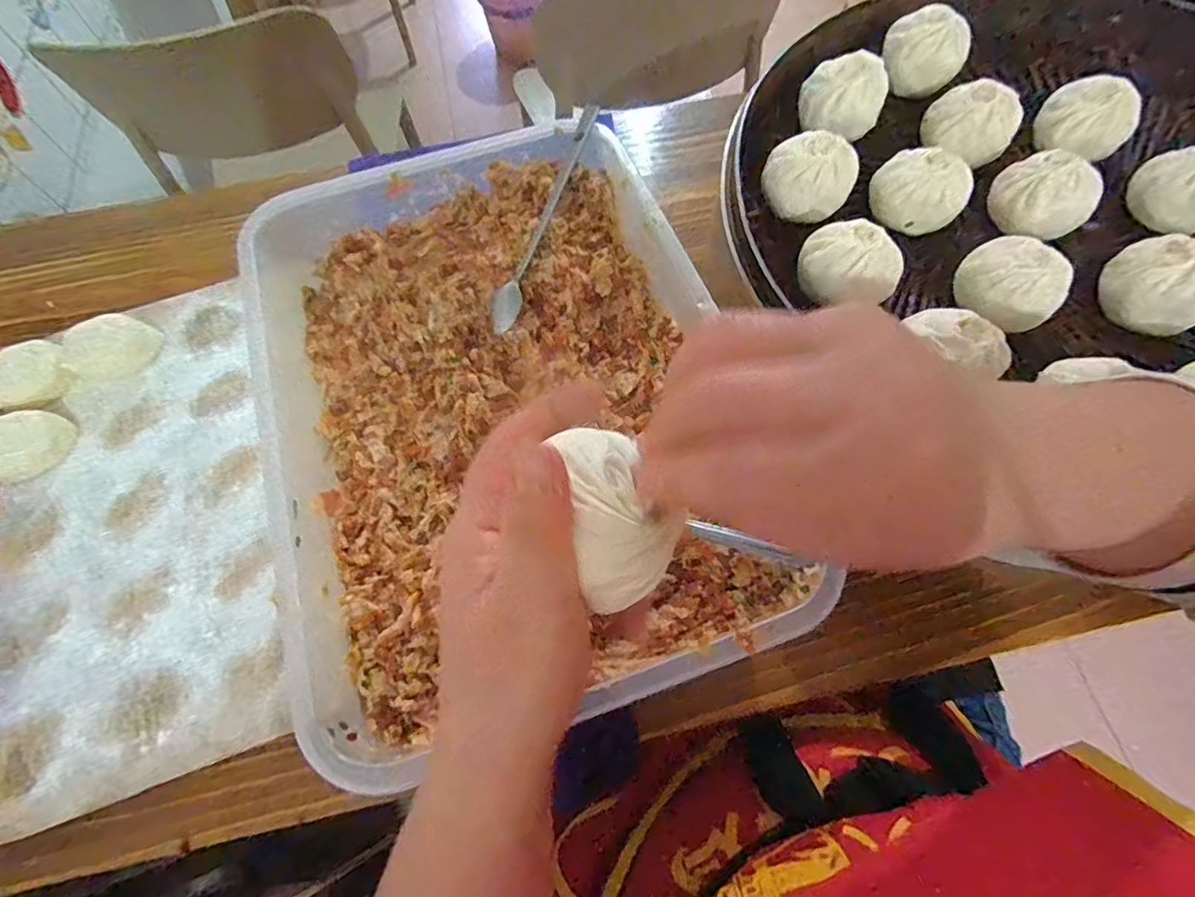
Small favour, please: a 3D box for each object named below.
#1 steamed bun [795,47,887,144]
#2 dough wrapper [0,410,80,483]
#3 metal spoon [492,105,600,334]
[{"bbox_3d":[0.198,-0.285,0.442,0.062,0.038,0.062,20,69,10],"label":"steamed bun"},{"bbox_3d":[-0.448,-0.001,0.429,0.057,0.013,0.057,20,74,-28],"label":"dough wrapper"},{"bbox_3d":[-0.038,-0.164,0.391,0.020,0.012,0.176,22,87,11],"label":"metal spoon"}]

